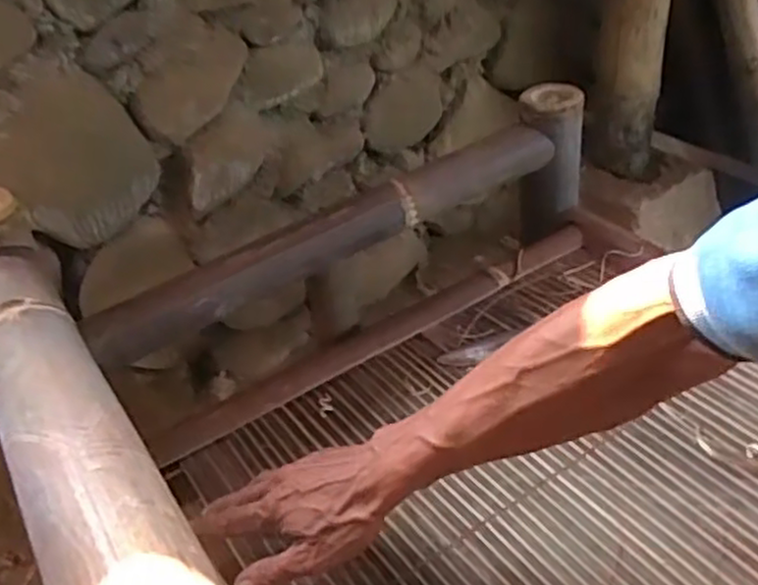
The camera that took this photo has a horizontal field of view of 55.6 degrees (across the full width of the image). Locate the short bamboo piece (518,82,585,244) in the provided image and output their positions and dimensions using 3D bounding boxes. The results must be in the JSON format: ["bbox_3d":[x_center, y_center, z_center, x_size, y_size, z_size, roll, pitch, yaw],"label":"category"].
[{"bbox_3d":[0.220,-0.170,0.915,0.077,0.171,0.080,4,38,15],"label":"short bamboo piece"}]

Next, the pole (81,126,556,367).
[{"bbox_3d":[-0.034,-0.070,0.783,0.579,0.052,0.055,-25,40,-21],"label":"pole"}]

